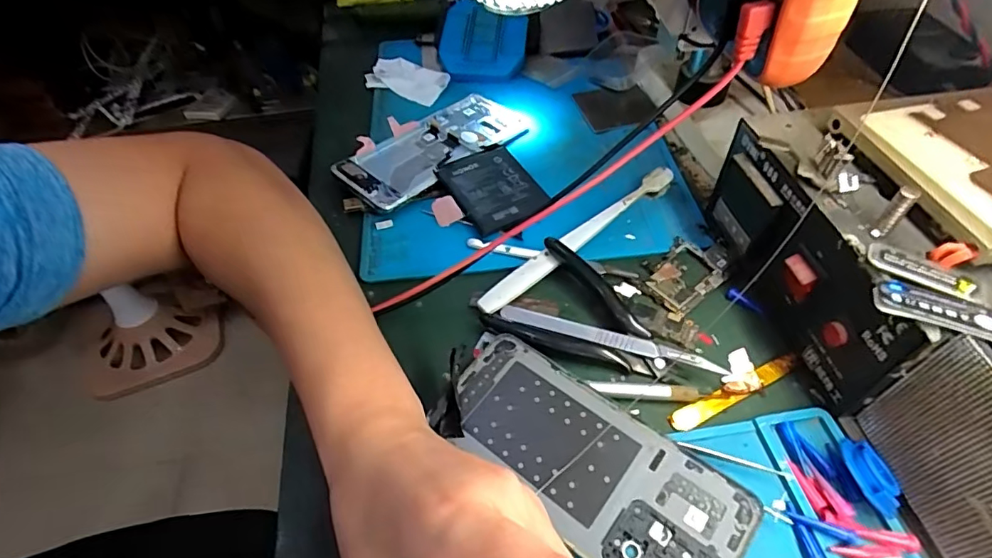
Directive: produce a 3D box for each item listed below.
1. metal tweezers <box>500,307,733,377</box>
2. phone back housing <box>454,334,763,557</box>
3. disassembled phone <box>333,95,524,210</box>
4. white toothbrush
[{"bbox_3d":[0.068,0.036,0.306,0.134,0.008,0.014,13,52,14],"label":"metal tweezers"},{"bbox_3d":[0.043,0.093,0.257,0.156,0.009,0.070,30,58,26],"label":"phone back housing"},{"bbox_3d":[-0.050,-0.109,0.428,0.073,0.015,0.158,34,59,28],"label":"disassembled phone"},{"bbox_3d":[0.059,-0.030,0.357,0.182,0.016,0.015,-34,56,-23],"label":"white toothbrush"}]

